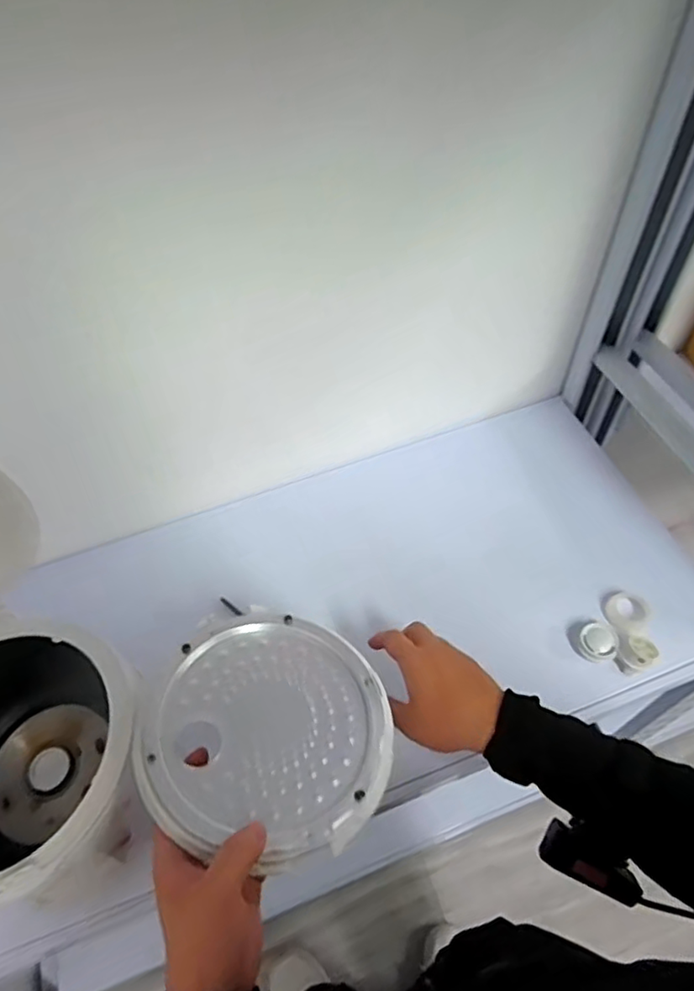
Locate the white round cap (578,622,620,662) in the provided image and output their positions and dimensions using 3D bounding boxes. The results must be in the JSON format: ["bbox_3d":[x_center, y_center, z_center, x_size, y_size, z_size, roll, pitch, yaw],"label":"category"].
[{"bbox_3d":[0.273,0.159,0.652,0.039,0.016,0.039,-2,55,3],"label":"white round cap"}]

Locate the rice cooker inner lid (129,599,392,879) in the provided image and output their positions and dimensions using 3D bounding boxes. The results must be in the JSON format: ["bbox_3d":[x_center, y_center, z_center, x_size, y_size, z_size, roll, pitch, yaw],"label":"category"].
[{"bbox_3d":[-0.060,0.182,0.473,0.192,0.025,0.190,9,48,-10],"label":"rice cooker inner lid"}]

